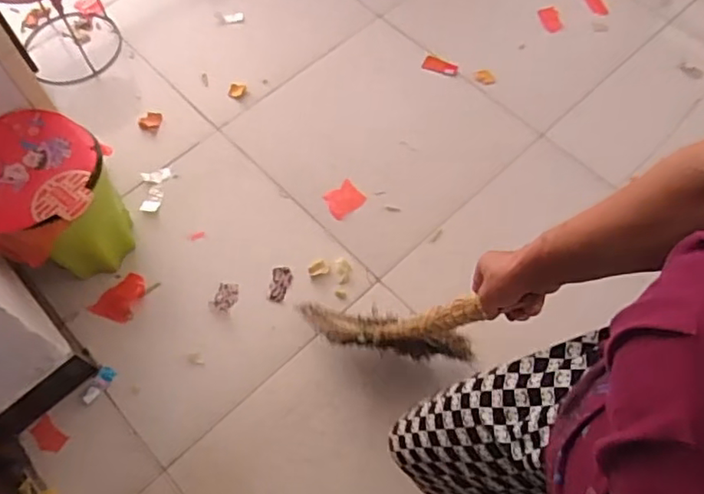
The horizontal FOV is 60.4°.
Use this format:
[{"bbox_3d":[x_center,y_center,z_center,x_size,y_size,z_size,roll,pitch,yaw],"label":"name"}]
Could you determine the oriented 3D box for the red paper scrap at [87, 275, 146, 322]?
[{"bbox_3d":[-0.540,0.113,1.411,0.104,0.020,0.120,19,63,8],"label":"red paper scrap"}]

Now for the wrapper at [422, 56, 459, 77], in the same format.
[{"bbox_3d":[0.255,-0.521,1.749,0.101,0.012,0.049,26,63,10],"label":"wrapper"}]

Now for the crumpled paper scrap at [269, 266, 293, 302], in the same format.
[{"bbox_3d":[-0.168,0.087,1.423,0.047,0.005,0.089,7,62,2],"label":"crumpled paper scrap"}]

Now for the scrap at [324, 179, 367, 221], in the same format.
[{"bbox_3d":[-0.022,-0.119,1.534,0.079,0.005,0.100,42,66,15],"label":"scrap"}]

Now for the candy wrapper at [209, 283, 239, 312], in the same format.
[{"bbox_3d":[-0.293,0.116,1.408,0.052,0.004,0.075,22,64,10],"label":"candy wrapper"}]

